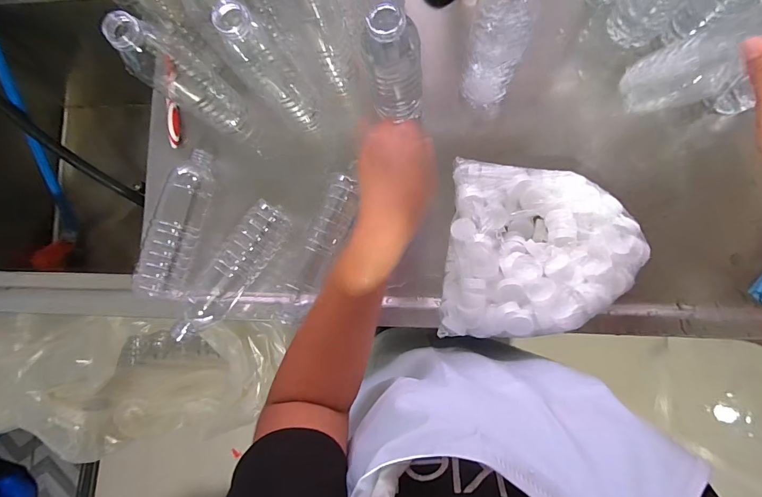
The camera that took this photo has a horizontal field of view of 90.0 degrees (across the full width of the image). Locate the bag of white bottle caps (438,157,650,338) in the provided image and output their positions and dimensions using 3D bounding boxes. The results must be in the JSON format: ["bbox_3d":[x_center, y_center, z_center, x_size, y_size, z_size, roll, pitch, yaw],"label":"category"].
[{"bbox_3d":[0.181,0.004,0.438,0.197,0.066,0.208,7,85,7],"label":"bag of white bottle caps"}]

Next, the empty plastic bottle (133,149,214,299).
[{"bbox_3d":[-0.276,-0.035,0.518,0.057,0.057,0.201,20,87,7],"label":"empty plastic bottle"}]

